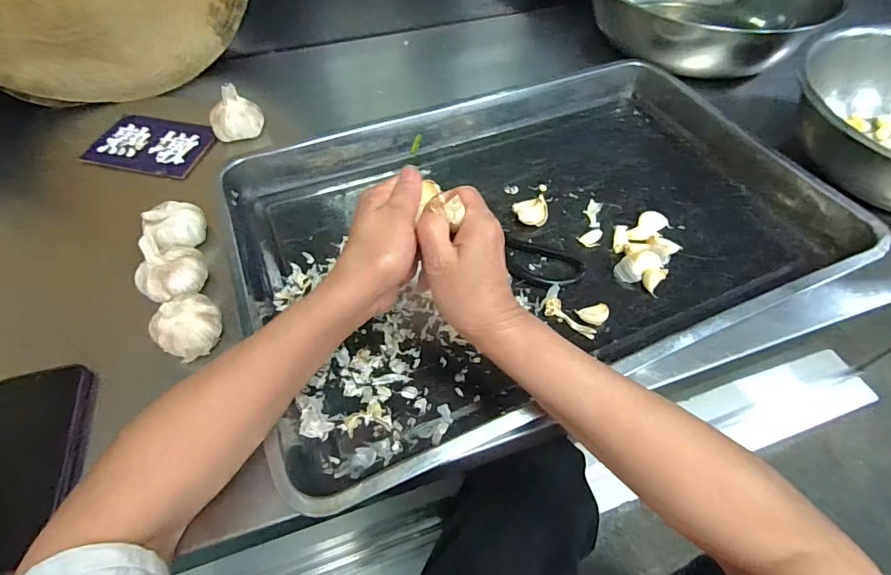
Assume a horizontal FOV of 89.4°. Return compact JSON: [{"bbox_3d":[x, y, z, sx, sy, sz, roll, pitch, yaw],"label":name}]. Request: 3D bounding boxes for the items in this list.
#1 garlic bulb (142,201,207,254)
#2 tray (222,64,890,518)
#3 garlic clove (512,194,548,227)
[{"bbox_3d":[-0.274,-0.063,0.461,0.048,0.039,0.056,37,61,24],"label":"garlic bulb"},{"bbox_3d":[0.087,-0.074,0.479,0.586,0.059,0.393,-21,56,-15],"label":"tray"},{"bbox_3d":[0.093,-0.080,0.490,0.035,0.025,0.023,-9,53,-7],"label":"garlic clove"}]

